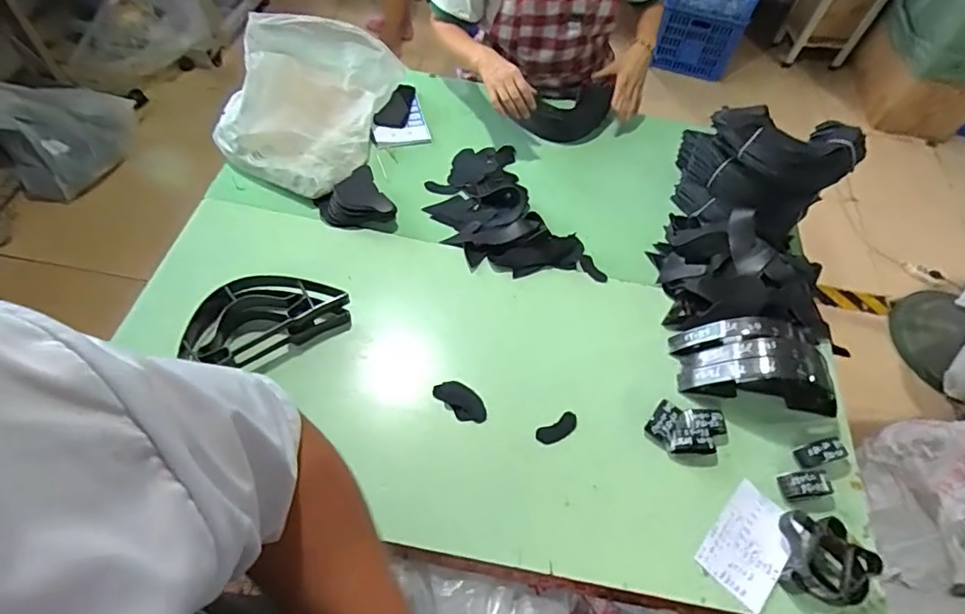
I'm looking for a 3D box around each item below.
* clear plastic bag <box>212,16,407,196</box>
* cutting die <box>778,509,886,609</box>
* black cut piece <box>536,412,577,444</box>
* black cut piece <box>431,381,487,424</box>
[{"bbox_3d":[-0.351,-0.417,1.041,0.262,0.158,0.389,21,66,9],"label":"clear plastic bag"},{"bbox_3d":[0.474,0.344,0.729,0.109,0.049,0.110,9,64,3],"label":"cutting die"},{"bbox_3d":[0.119,0.193,0.832,0.074,0.005,0.032,-26,74,-19],"label":"black cut piece"},{"bbox_3d":[-0.032,0.149,0.835,0.090,0.013,0.046,41,70,17],"label":"black cut piece"}]

